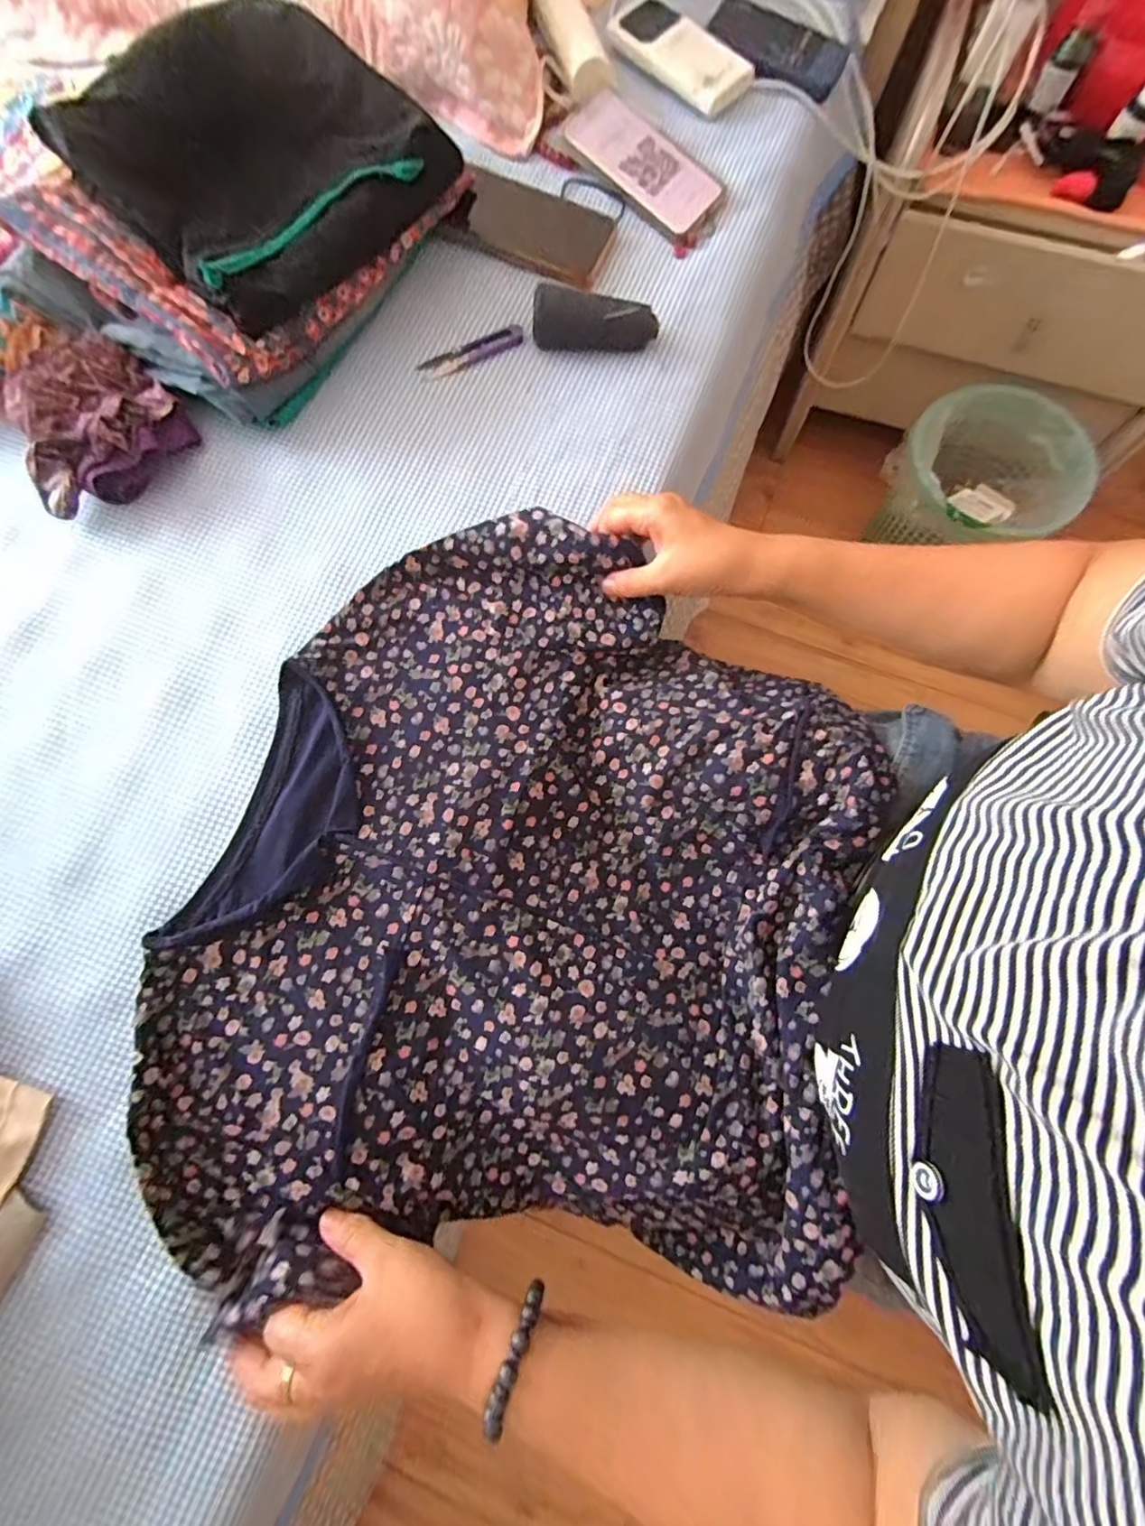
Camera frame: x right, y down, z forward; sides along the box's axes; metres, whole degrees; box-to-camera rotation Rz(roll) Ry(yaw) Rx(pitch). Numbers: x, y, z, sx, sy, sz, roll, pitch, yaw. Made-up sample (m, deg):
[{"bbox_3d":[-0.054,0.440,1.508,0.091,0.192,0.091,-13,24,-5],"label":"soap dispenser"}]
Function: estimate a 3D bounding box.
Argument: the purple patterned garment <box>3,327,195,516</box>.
[{"bbox_3d":[-0.397,-0.278,0.447,0.133,0.038,0.129,0,77,0],"label":"purple patterned garment"}]

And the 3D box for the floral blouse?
[{"bbox_3d":[-0.025,0.085,0.396,0.439,0.078,0.490,14,78,4],"label":"floral blouse"}]

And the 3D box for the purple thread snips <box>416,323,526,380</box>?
[{"bbox_3d":[-0.091,-0.373,0.497,0.100,0.008,0.024,-27,79,-5],"label":"purple thread snips"}]

